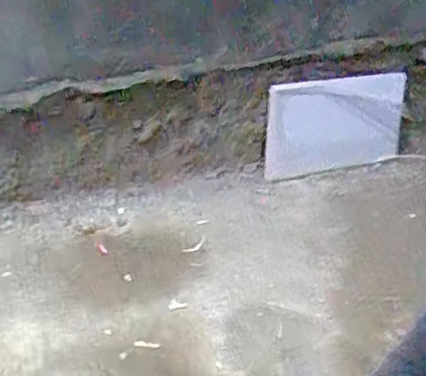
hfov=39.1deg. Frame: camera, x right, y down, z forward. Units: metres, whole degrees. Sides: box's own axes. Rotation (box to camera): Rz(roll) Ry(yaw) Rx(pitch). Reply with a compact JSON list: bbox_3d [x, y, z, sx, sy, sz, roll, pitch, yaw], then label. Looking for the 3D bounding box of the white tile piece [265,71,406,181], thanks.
[{"bbox_3d":[0.277,-0.143,1.337,0.343,0.208,0.016,-10,23,-22],"label":"white tile piece"}]

